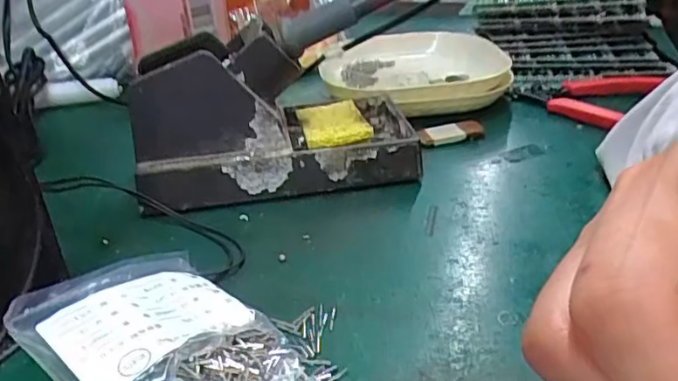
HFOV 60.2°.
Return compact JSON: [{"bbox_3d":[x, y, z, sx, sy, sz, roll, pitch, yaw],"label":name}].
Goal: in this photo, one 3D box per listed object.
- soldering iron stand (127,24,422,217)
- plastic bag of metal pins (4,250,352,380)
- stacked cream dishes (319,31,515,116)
[{"bbox_3d":[-0.037,-0.047,0.341,0.157,0.083,0.075,-8,29,-9],"label":"soldering iron stand"},{"bbox_3d":[-0.058,0.057,0.216,0.119,0.028,0.084,7,30,19],"label":"plastic bag of metal pins"},{"bbox_3d":[0.067,-0.092,0.459,0.152,0.038,0.141,-3,28,2],"label":"stacked cream dishes"}]

